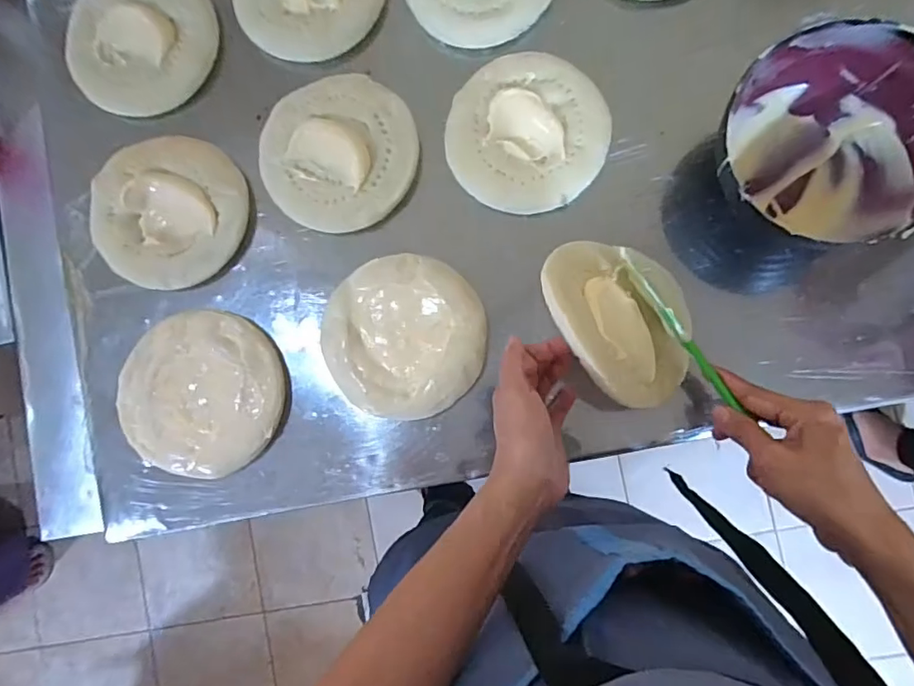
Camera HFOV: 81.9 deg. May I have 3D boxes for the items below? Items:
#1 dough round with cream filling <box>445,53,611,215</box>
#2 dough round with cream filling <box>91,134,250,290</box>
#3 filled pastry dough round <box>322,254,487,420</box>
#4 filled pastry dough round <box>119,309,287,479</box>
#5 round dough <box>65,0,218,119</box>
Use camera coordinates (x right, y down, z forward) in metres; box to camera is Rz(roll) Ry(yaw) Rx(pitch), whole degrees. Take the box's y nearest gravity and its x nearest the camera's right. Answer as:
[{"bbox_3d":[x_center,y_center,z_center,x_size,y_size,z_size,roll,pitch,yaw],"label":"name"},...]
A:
[{"bbox_3d":[0.064,-0.191,0.479,0.140,0.015,0.141,0,90,4],"label":"dough round with cream filling"},{"bbox_3d":[-0.276,-0.127,0.497,0.144,0.023,0.142,0,90,4],"label":"dough round with cream filling"},{"bbox_3d":[-0.048,-0.006,0.482,0.144,0.026,0.140,0,90,4],"label":"filled pastry dough round"},{"bbox_3d":[-0.235,0.047,0.489,0.143,0.022,0.148,12,91,4],"label":"filled pastry dough round"},{"bbox_3d":[-0.307,-0.296,0.512,0.131,0.014,0.147,38,92,3],"label":"round dough"}]

